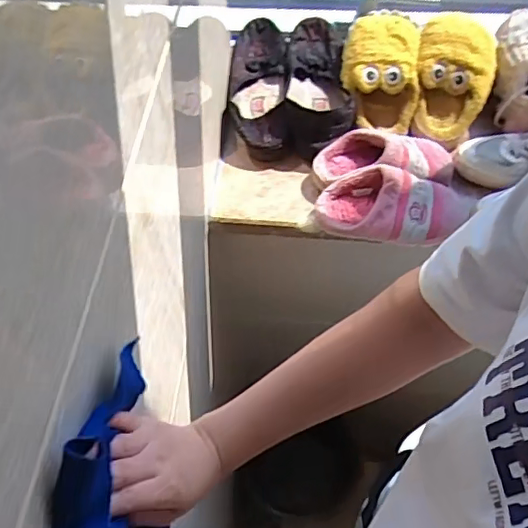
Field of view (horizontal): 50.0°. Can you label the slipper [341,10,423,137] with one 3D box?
[{"bbox_3d":[0.164,-0.276,0.801,0.105,0.081,0.170,3,57,5],"label":"slipper"}]

